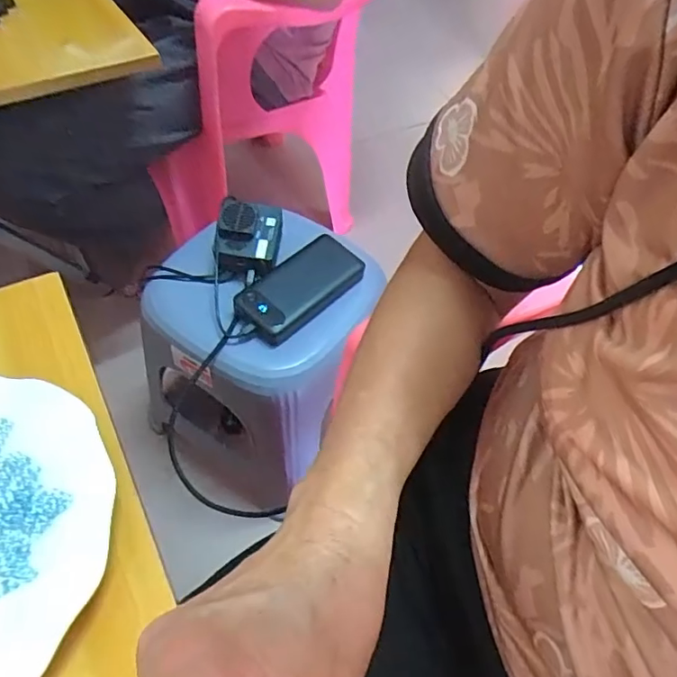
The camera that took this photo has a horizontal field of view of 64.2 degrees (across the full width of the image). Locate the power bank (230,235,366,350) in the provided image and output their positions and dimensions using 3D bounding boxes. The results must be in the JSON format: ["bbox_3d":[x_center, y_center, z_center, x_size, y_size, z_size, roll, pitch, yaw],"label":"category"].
[{"bbox_3d":[-0.044,-0.062,0.641,0.159,0.022,0.080,-36,65,-27],"label":"power bank"}]

